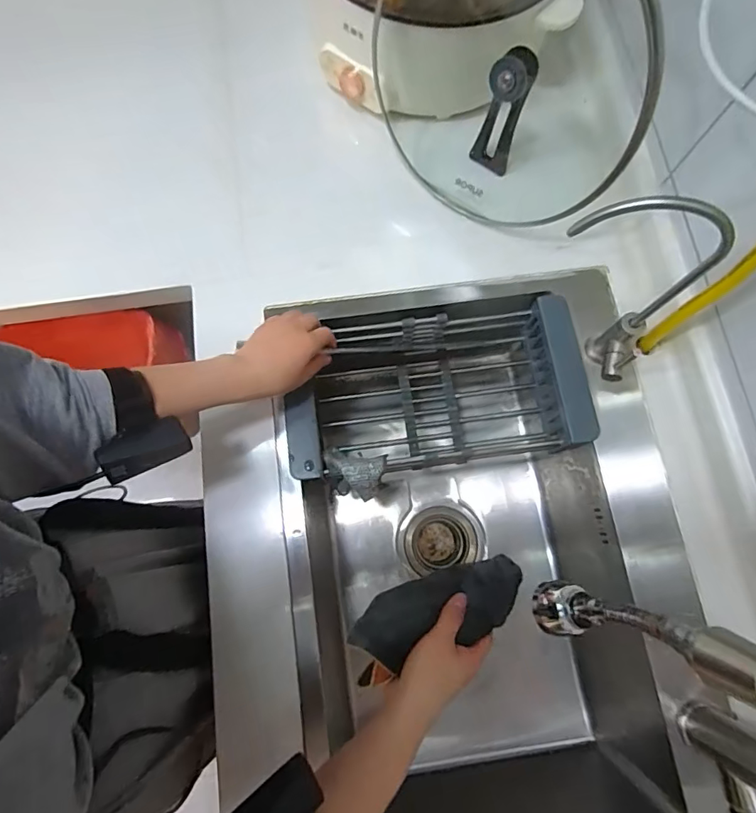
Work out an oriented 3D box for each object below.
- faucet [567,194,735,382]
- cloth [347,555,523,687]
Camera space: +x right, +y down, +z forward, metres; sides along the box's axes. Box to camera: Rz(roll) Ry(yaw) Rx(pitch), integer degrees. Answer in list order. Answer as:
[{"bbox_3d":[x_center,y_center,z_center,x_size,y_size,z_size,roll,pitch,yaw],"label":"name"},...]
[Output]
[{"bbox_3d":[0.224,-0.090,0.470,0.127,0.264,0.067,5,76,1],"label":"faucet"},{"bbox_3d":[0.060,0.205,0.477,0.175,0.052,0.068,-18,77,-13],"label":"cloth"}]

